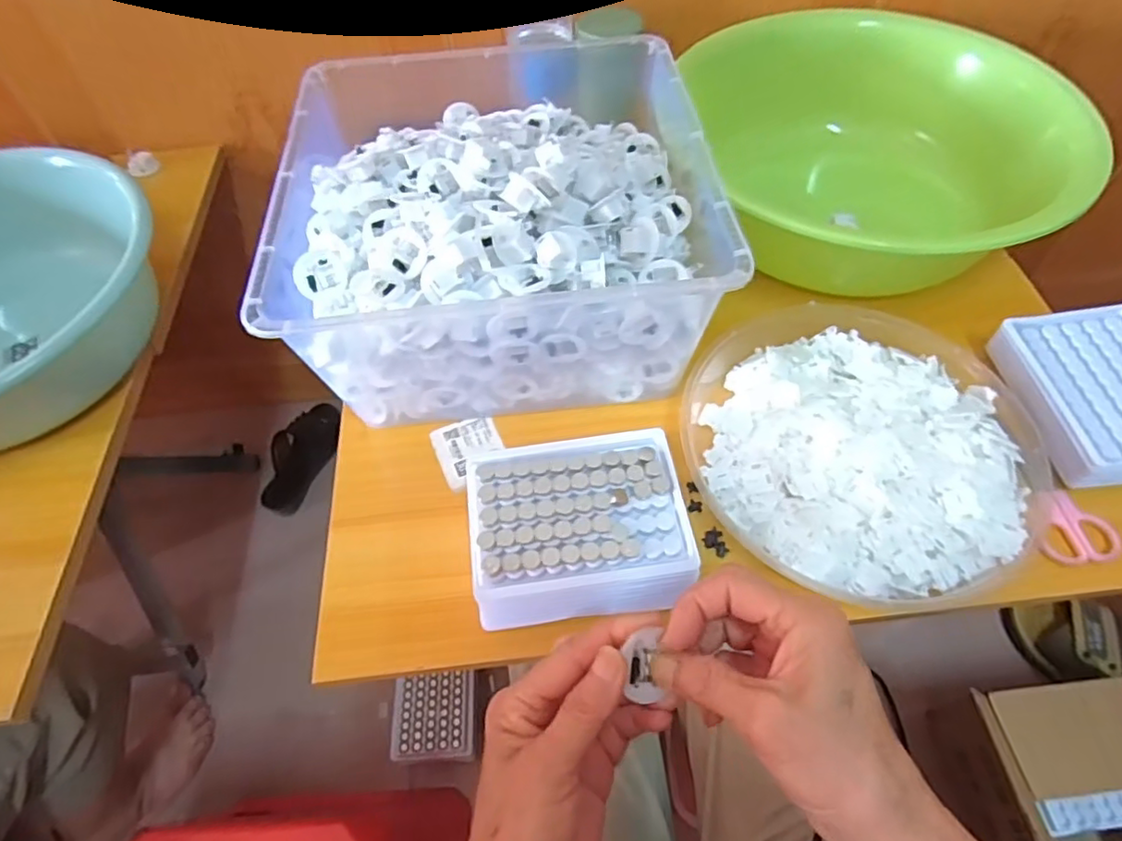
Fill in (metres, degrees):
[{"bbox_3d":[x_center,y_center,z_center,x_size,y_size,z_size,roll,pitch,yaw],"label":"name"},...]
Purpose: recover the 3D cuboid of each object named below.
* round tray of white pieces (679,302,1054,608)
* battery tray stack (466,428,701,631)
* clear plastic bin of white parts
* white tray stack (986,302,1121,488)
[{"bbox_3d":[0.207,0.009,0.442,0.222,0.047,0.243,-1,57,2],"label":"round tray of white pieces"},{"bbox_3d":[0.011,0.071,0.398,0.131,0.062,0.110,-7,57,-2],"label":"battery tray stack"},{"bbox_3d":[-0.050,-0.166,0.497,0.304,0.137,0.311,-6,57,-1],"label":"clear plastic bin of white parts"},{"bbox_3d":[0.395,-0.021,0.446,0.104,0.031,0.141,-9,57,-3],"label":"white tray stack"}]

